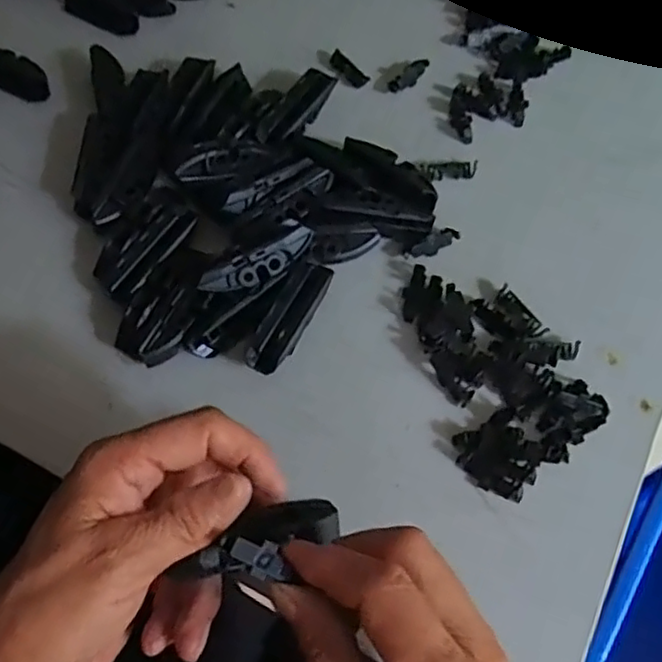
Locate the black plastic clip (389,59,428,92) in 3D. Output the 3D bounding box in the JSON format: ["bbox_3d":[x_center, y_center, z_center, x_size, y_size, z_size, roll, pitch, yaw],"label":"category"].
[{"bbox_3d":[0.054,-0.175,0.453,0.034,0.008,0.011,-40,70,-16],"label":"black plastic clip"}]

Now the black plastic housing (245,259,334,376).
[{"bbox_3d":[-0.022,-0.006,0.368,0.021,0.019,0.070,23,67,12],"label":"black plastic housing"}]

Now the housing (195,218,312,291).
[{"bbox_3d":[-0.038,-0.037,0.358,0.066,0.019,0.013,-33,68,-13],"label":"housing"}]

